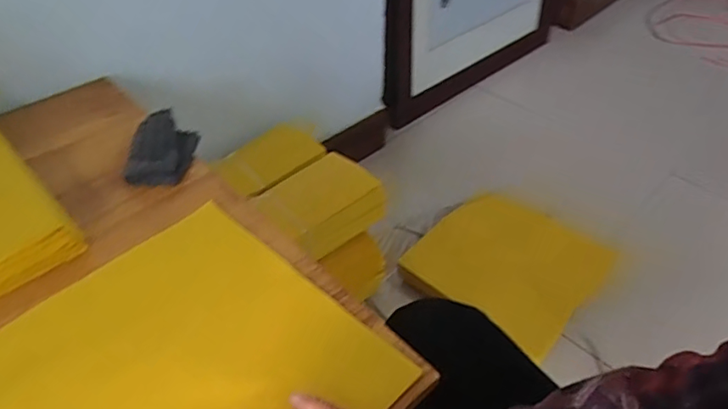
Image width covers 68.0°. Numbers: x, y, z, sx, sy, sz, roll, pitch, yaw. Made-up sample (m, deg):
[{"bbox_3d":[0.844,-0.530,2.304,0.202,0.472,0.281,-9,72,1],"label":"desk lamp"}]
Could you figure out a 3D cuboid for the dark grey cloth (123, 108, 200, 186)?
[{"bbox_3d":[-0.242,-0.071,0.644,0.067,0.028,0.101,3,43,4],"label":"dark grey cloth"}]

